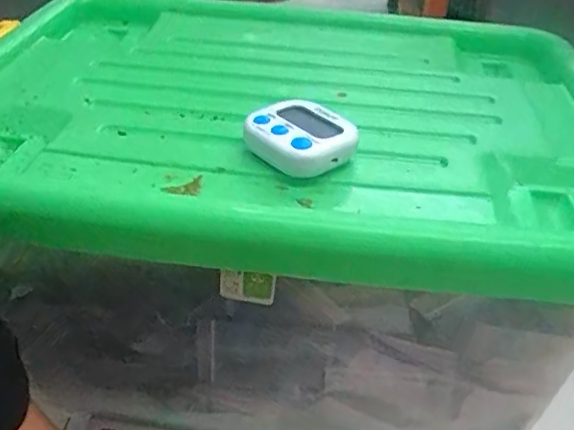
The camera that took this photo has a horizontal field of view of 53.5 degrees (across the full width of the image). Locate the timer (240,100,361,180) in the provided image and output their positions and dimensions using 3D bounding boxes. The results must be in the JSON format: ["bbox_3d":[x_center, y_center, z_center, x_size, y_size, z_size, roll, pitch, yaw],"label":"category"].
[{"bbox_3d":[0.010,-0.050,0.366,0.061,0.021,0.054,31,46,32],"label":"timer"}]

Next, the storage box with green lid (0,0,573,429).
[{"bbox_3d":[0.002,-0.008,0.519,0.466,0.267,0.353,8,38,7],"label":"storage box with green lid"}]

